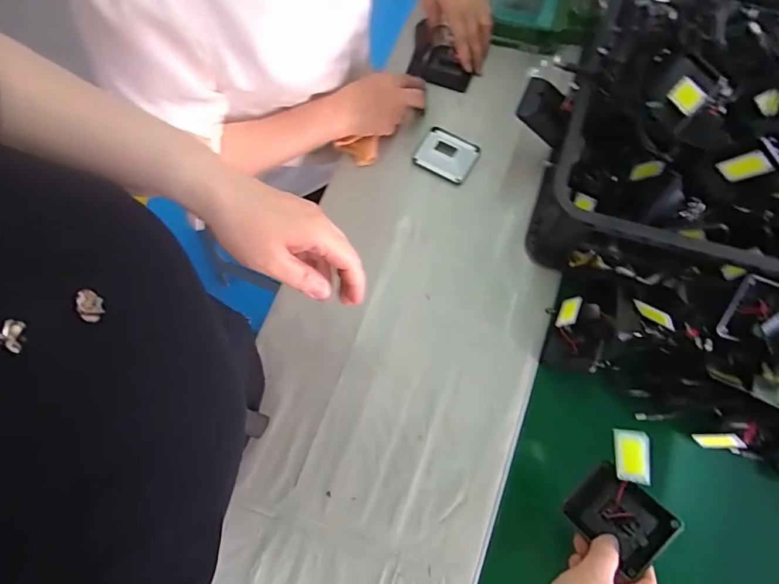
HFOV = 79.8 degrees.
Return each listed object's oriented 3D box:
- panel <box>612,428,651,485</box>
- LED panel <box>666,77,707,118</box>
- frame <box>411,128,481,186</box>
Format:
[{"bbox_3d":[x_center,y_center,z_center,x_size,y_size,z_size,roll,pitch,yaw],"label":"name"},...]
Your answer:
[{"bbox_3d":[0.207,0.142,0.399,0.027,0.006,0.048,-4,100,21],"label":"panel"},{"bbox_3d":[0.311,-0.204,0.488,0.007,0.024,0.046,14,44,-24],"label":"LED panel"},{"bbox_3d":[0.081,-0.195,0.650,0.080,0.012,0.071,31,73,9],"label":"frame"}]

